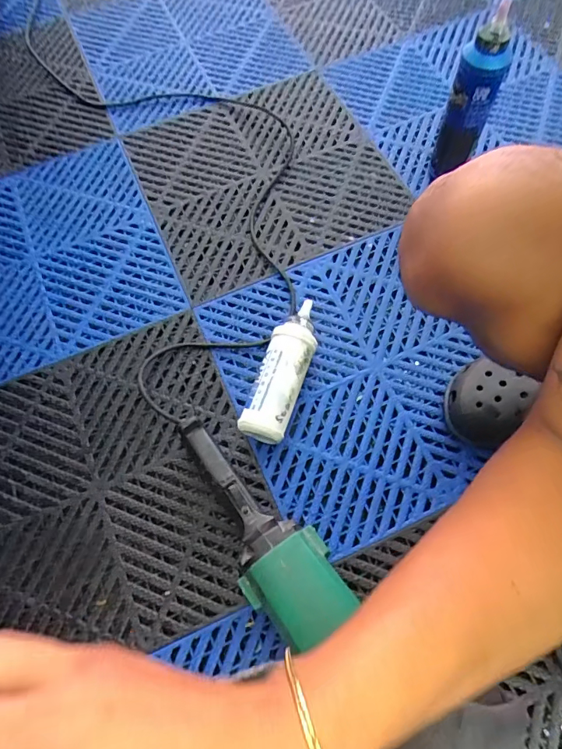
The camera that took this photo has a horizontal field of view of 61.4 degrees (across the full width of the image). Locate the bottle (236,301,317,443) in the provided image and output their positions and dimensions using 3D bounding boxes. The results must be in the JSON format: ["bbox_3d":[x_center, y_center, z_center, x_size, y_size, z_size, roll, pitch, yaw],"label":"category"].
[{"bbox_3d":[0.007,-0.009,0.626,0.057,0.063,0.197,17,68,12],"label":"bottle"}]

